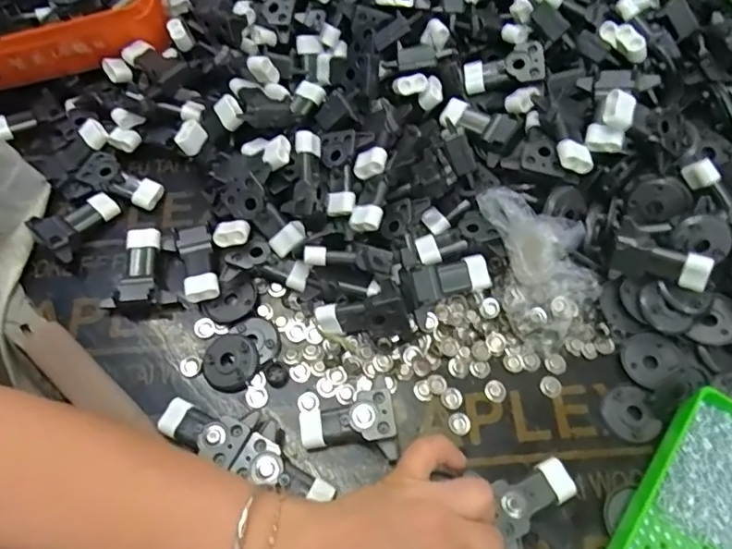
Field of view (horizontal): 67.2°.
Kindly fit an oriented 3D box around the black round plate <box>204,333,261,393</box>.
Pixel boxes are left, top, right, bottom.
[{"bbox_3d":[-0.099,0.063,0.402,0.040,0.010,0.042,-1,64,2],"label":"black round plate"}]

